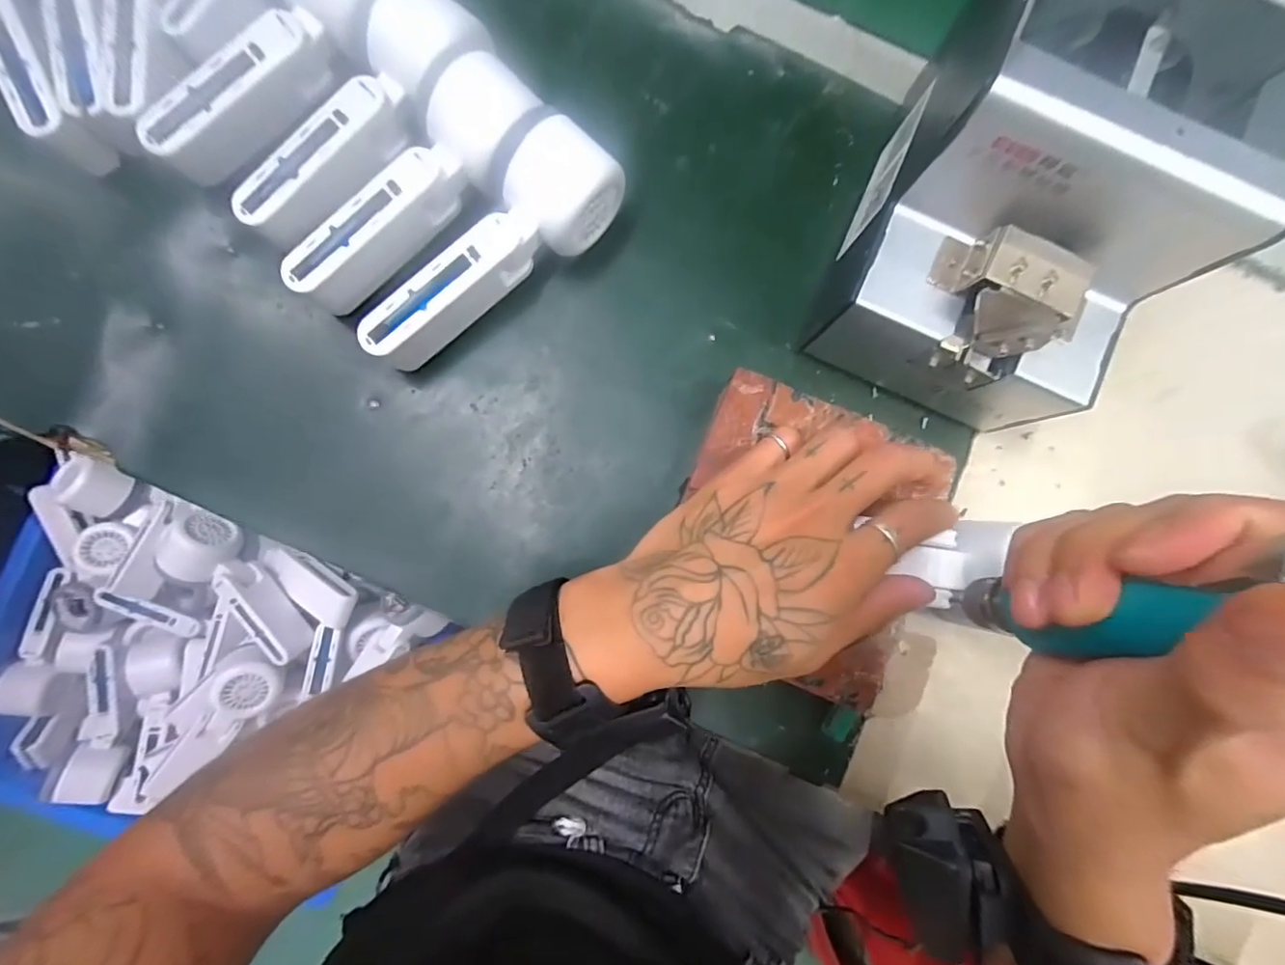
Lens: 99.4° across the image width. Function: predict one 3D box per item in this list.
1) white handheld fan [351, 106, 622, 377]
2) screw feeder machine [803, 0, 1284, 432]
[{"bbox_3d":[-0.079,-0.121,0.304,0.048,0.048,0.160,41,83,1],"label":"white handheld fan"},{"bbox_3d":[0.189,-0.135,0.266,0.122,0.144,0.170,26,83,-1],"label":"screw feeder machine"}]

